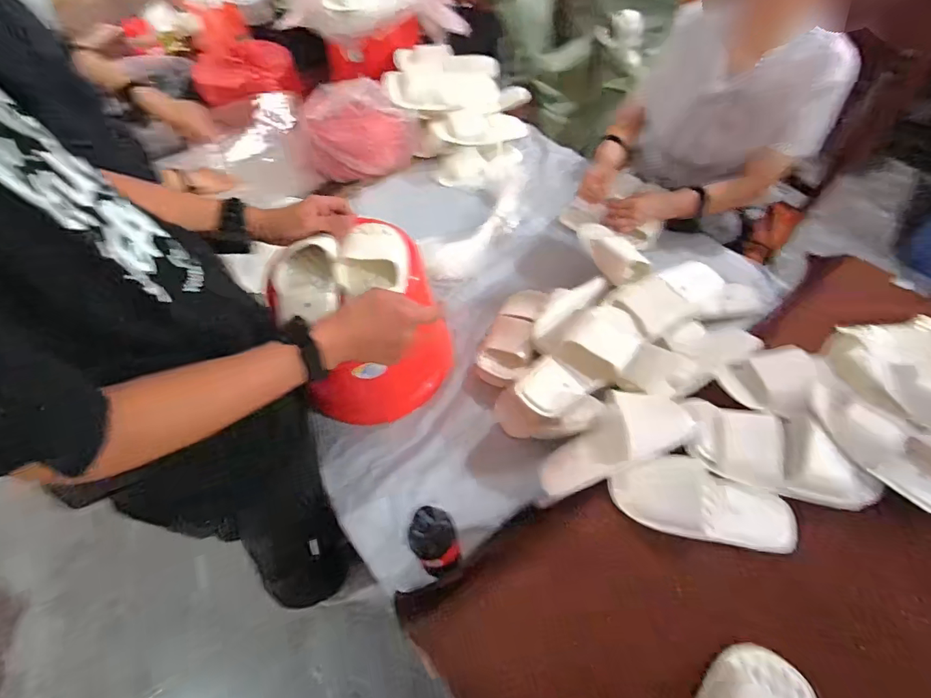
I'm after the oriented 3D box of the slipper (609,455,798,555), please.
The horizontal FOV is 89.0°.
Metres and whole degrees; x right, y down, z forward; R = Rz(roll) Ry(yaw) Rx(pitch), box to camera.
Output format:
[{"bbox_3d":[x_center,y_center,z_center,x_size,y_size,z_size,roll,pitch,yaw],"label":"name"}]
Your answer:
[{"bbox_3d":[0.325,0.207,0.644,0.242,0.051,0.094,9,58,8],"label":"slipper"}]

